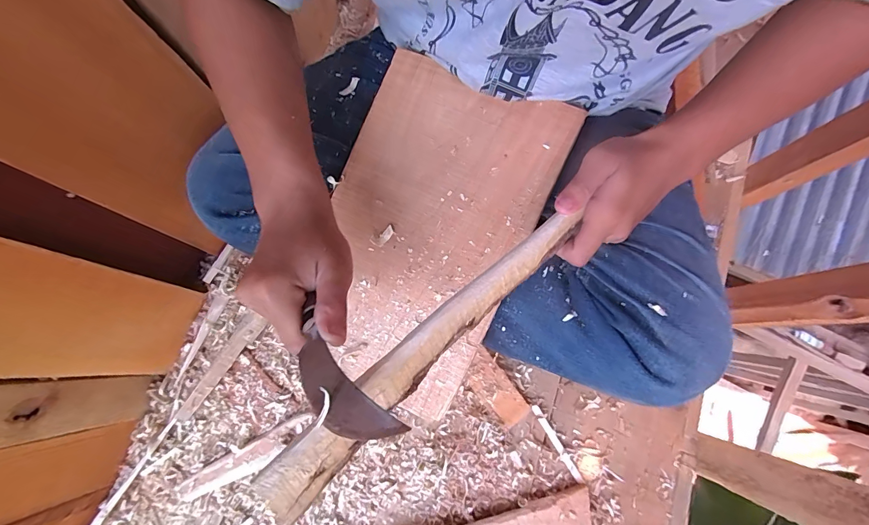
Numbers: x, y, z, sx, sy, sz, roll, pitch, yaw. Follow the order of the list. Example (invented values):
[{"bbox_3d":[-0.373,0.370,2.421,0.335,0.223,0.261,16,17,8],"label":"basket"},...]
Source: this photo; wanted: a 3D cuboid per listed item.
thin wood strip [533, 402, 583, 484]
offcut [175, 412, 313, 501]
[{"bbox_3d":[0.160,0.235,0.498,0.009,0.007,0.106,-31,79,-6],"label":"thin wood strip"},{"bbox_3d":[-0.240,0.251,0.485,0.176,0.016,0.035,-30,79,-6],"label":"offcut"}]

